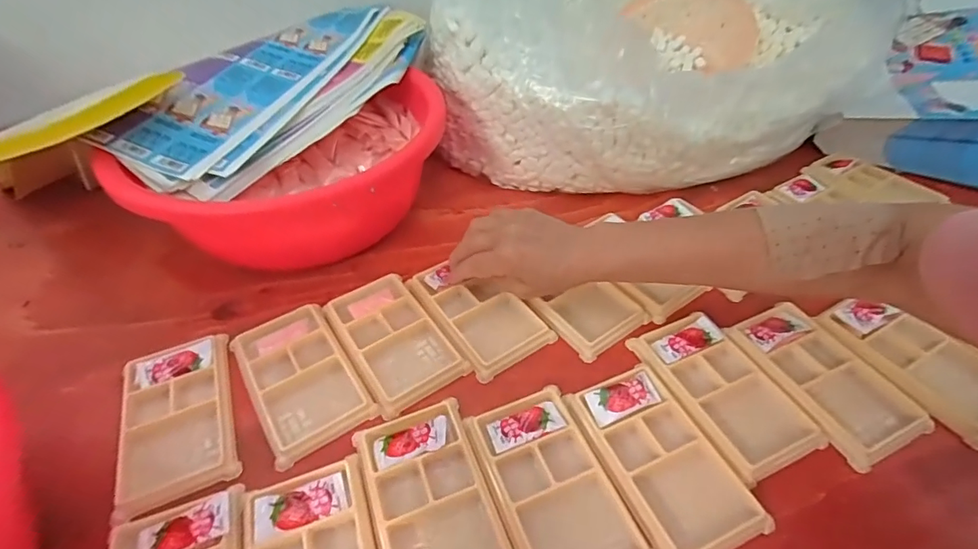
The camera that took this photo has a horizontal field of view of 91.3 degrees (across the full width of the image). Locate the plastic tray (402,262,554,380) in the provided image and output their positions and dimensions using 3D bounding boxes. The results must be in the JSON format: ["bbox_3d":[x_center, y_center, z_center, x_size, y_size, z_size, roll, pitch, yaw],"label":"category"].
[{"bbox_3d":[-0.010,0.030,0.439,0.076,0.017,0.129,-25,51,-23],"label":"plastic tray"}]

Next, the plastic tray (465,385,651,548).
[{"bbox_3d":[0.043,0.144,0.327,0.077,0.011,0.132,-18,47,-15],"label":"plastic tray"}]

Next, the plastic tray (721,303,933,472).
[{"bbox_3d":[0.269,0.080,0.387,0.079,0.011,0.133,-20,48,-17],"label":"plastic tray"}]

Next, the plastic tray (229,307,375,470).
[{"bbox_3d":[-0.158,0.082,0.396,0.079,0.010,0.131,-27,50,-23],"label":"plastic tray"}]

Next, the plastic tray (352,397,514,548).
[{"bbox_3d":[-0.037,0.151,0.319,0.076,0.011,0.132,-17,47,-14],"label":"plastic tray"}]

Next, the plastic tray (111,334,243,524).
[{"bbox_3d":[-0.241,0.110,0.371,0.077,0.014,0.133,-20,48,-17],"label":"plastic tray"}]

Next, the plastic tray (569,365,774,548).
[{"bbox_3d":[0.123,0.129,0.338,0.073,0.010,0.129,-17,47,-15],"label":"plastic tray"}]

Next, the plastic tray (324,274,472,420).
[{"bbox_3d":[-0.085,0.055,0.422,0.078,0.011,0.130,-27,50,-23],"label":"plastic tray"}]

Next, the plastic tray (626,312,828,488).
[{"bbox_3d":[0.181,0.089,0.378,0.077,0.010,0.131,-18,47,-15],"label":"plastic tray"}]

